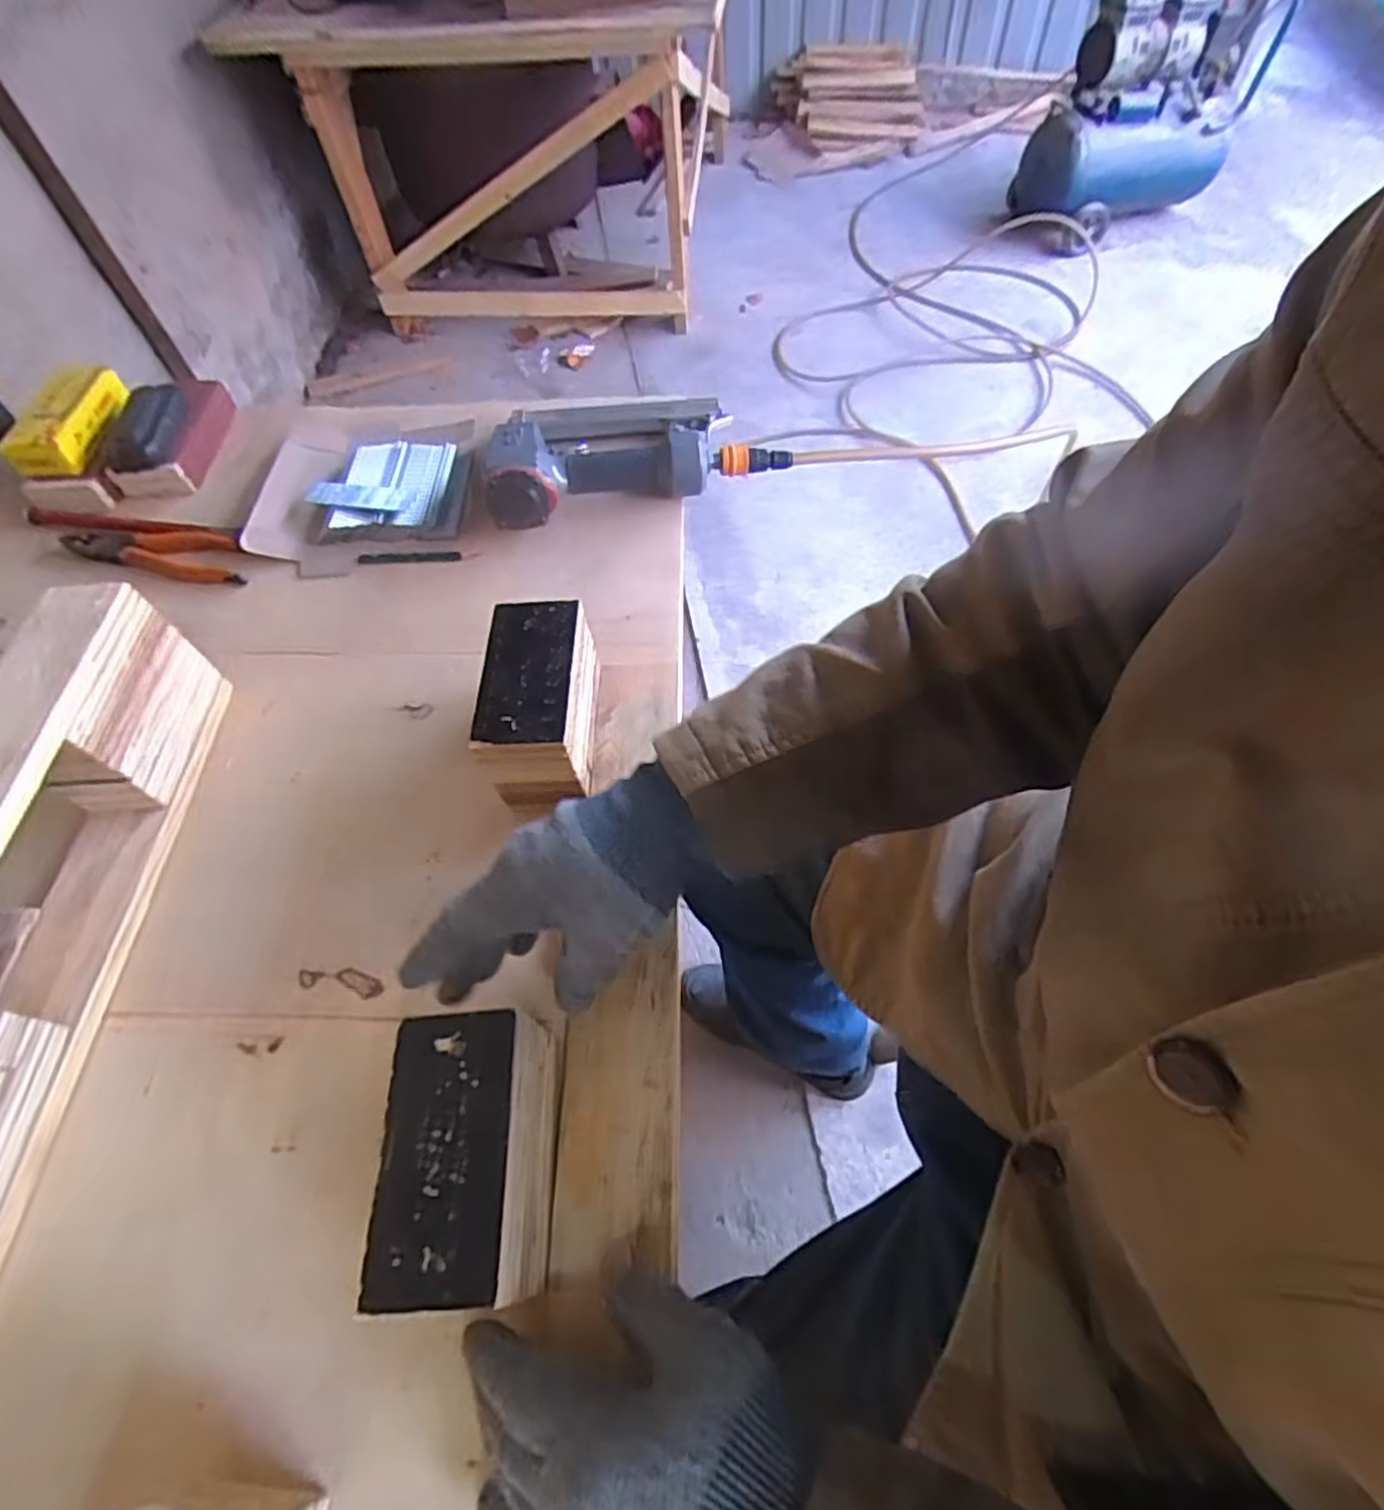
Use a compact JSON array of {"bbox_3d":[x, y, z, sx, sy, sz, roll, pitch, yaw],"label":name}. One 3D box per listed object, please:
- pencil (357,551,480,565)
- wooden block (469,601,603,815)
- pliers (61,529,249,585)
[{"bbox_3d":[-0.244,-0.176,0.657,0.106,0.005,0.010,-1,58,1],"label":"pencil"},{"bbox_3d":[-0.103,-0.035,0.517,0.067,0.087,0.123,-1,58,1],"label":"wooden block"},{"bbox_3d":[-0.487,-0.186,0.669,0.184,0.012,0.047,9,58,7],"label":"pliers"}]

